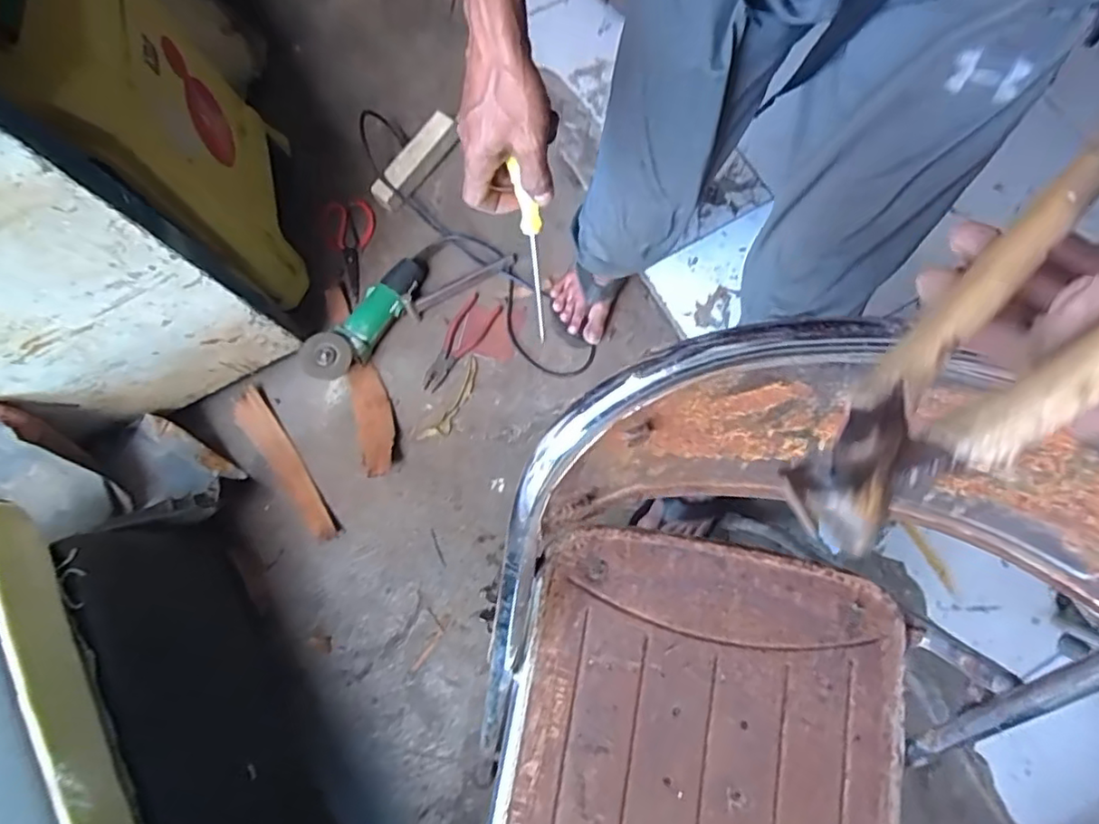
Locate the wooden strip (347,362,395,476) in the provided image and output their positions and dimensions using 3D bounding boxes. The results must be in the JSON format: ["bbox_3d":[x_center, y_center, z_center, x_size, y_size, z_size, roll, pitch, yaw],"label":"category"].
[{"bbox_3d":[-0.294,0.013,1.018,0.059,0.030,0.193,-13,76,-3],"label":"wooden strip"}]

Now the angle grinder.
[{"bbox_3d":[-0.306,-0.161,1.018,0.076,0.081,0.265,34,78,9],"label":"angle grinder"}]

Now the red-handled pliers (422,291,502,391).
[{"bbox_3d":[-0.162,-0.121,1.059,0.060,0.011,0.188,35,78,9],"label":"red-handled pliers"}]

